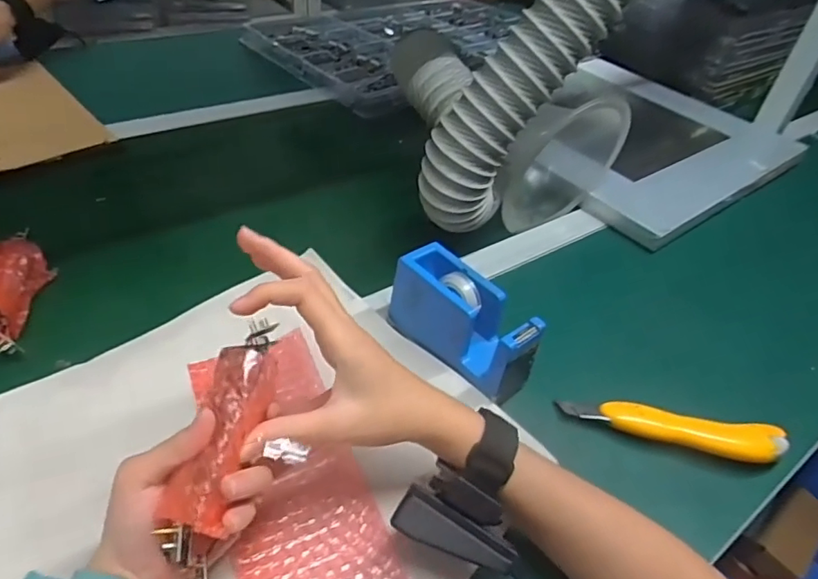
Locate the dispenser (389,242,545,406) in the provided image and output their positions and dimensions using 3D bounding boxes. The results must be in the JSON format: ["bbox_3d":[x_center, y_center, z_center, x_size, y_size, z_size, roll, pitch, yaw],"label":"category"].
[{"bbox_3d":[0.046,0.027,0.470,0.050,0.069,0.137,-30,53,-34],"label":"dispenser"}]

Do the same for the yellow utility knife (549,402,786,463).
[{"bbox_3d":[0.212,0.111,0.448,0.170,0.017,0.031,9,42,3],"label":"yellow utility knife"}]

